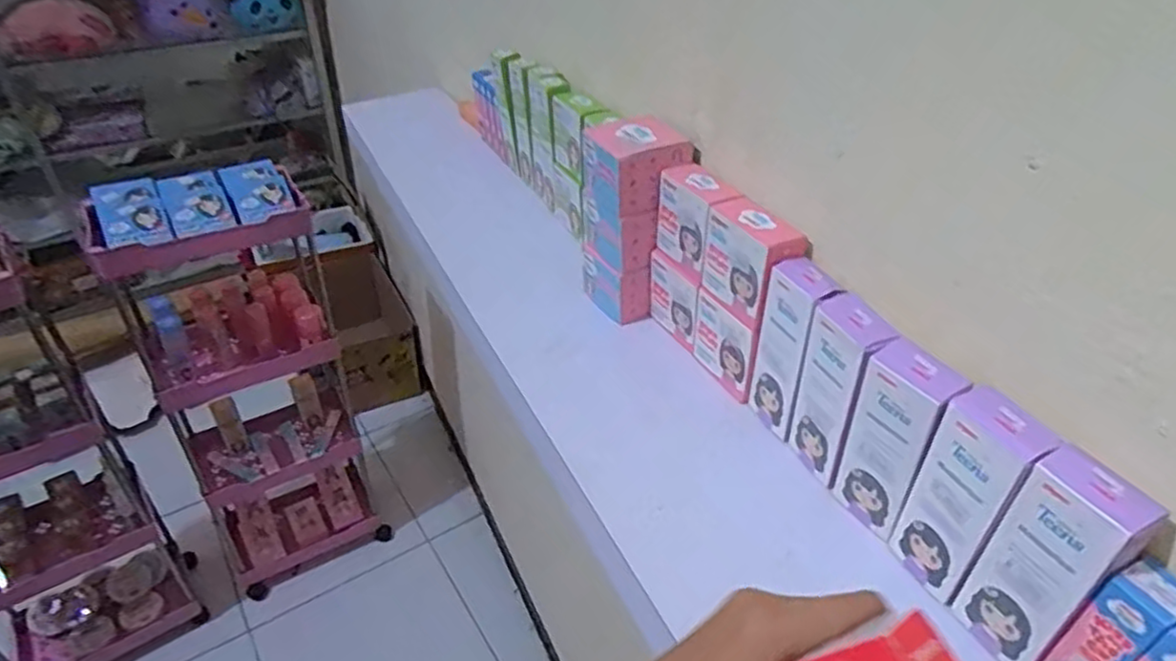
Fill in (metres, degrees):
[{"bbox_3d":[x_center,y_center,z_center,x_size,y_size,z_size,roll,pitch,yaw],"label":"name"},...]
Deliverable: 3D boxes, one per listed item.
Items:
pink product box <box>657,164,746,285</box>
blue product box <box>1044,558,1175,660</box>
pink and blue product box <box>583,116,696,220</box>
[{"bbox_3d":[0.077,-0.079,0.488,0.030,0.061,0.063,-16,43,-22],"label":"pink product box"},{"bbox_3d":[0.222,0.133,0.294,0.024,0.081,0.025,-17,43,-23],"label":"blue product box"},{"bbox_3d":[0.036,-0.122,0.511,0.064,0.052,0.056,-16,43,-22],"label":"pink and blue product box"}]

